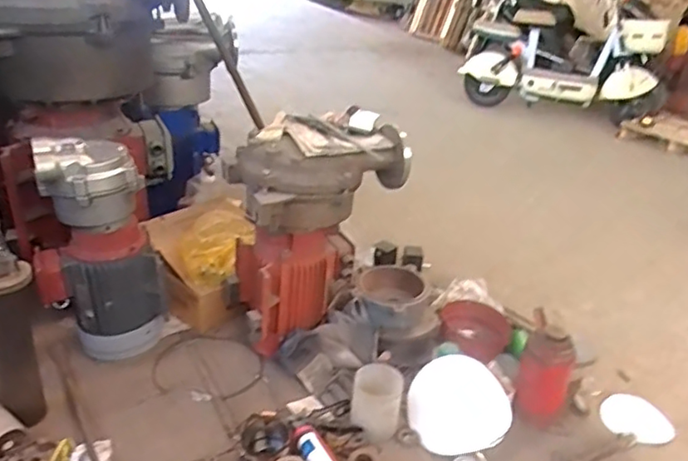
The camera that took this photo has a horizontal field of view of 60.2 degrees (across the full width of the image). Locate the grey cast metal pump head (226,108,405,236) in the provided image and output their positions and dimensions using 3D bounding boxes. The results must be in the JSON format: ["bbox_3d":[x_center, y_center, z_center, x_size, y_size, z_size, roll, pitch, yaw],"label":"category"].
[{"bbox_3d":[-0.070,-0.143,1.410,0.351,0.224,0.238,-8,29,-23],"label":"grey cast metal pump head"}]

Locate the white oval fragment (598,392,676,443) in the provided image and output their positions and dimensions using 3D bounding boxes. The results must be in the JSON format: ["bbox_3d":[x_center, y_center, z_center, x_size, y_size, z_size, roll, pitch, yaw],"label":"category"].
[{"bbox_3d":[0.748,0.477,1.509,0.166,0.032,0.138,22,30,28],"label":"white oval fragment"}]

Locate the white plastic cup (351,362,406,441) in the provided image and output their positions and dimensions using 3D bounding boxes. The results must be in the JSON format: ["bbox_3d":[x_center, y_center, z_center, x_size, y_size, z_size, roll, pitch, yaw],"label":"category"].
[{"bbox_3d":[0.076,0.397,1.365,0.114,0.128,0.118,5,27,4],"label":"white plastic cup"}]

